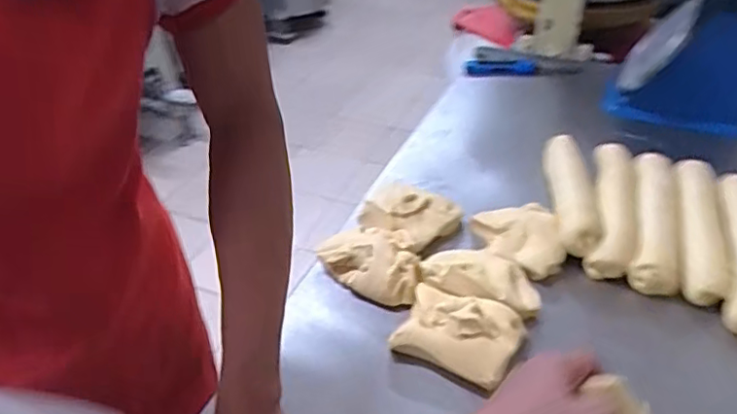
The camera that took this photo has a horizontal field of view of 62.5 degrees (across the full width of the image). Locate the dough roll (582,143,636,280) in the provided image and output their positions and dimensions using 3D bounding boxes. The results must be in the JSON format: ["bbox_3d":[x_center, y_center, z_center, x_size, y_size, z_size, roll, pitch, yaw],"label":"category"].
[{"bbox_3d":[0.340,-0.007,0.850,0.054,0.040,0.285,11,38,15],"label":"dough roll"}]

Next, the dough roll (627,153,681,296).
[{"bbox_3d":[0.391,0.009,0.834,0.054,0.037,0.290,12,39,16],"label":"dough roll"}]

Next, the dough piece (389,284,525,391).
[{"bbox_3d":[0.097,0.134,0.657,0.124,0.047,0.079,16,40,21],"label":"dough piece"}]

